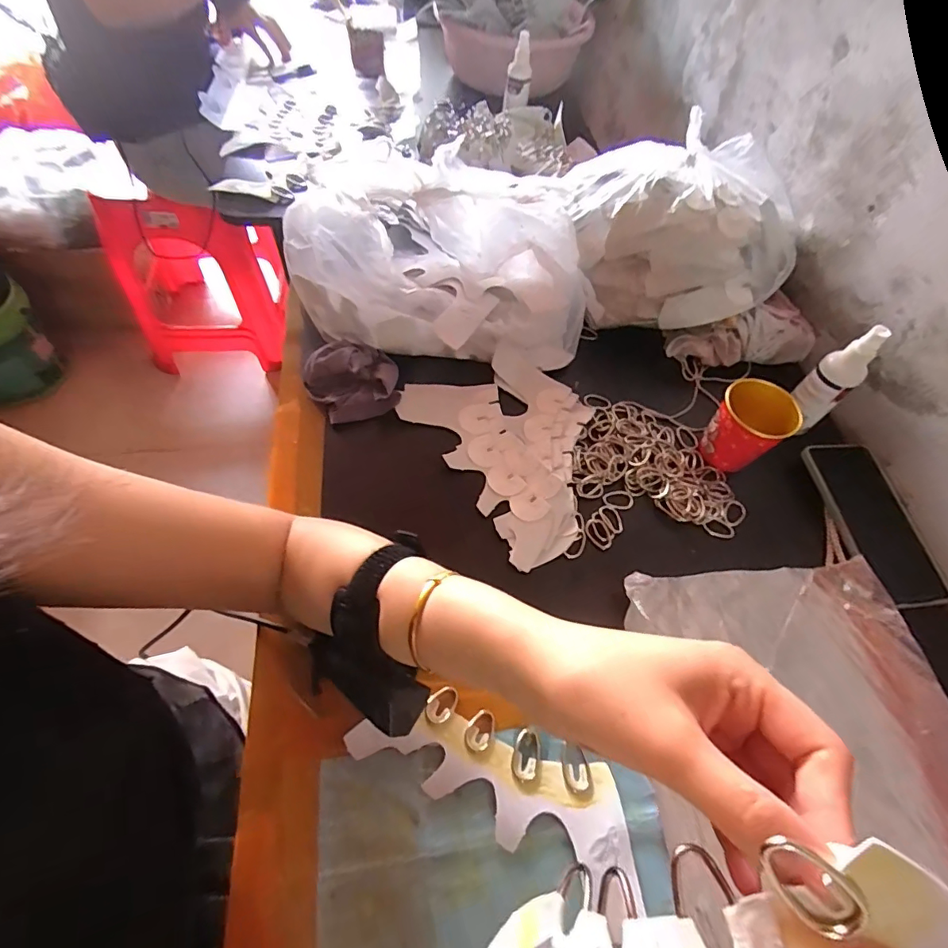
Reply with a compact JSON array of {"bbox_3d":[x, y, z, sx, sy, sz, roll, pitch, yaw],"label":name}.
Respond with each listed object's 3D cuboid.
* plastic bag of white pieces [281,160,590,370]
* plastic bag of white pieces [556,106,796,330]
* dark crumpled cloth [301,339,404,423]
[{"bbox_3d":[-0.033,-0.238,0.532,0.295,0.129,0.201,4,59,-4],"label":"plastic bag of white pieces"},{"bbox_3d":[0.227,-0.282,0.556,0.255,0.113,0.223,-1,59,-6],"label":"plastic bag of white pieces"},{"bbox_3d":[-0.124,-0.095,0.498,0.092,0.035,0.081,-14,61,-13],"label":"dark crumpled cloth"}]

